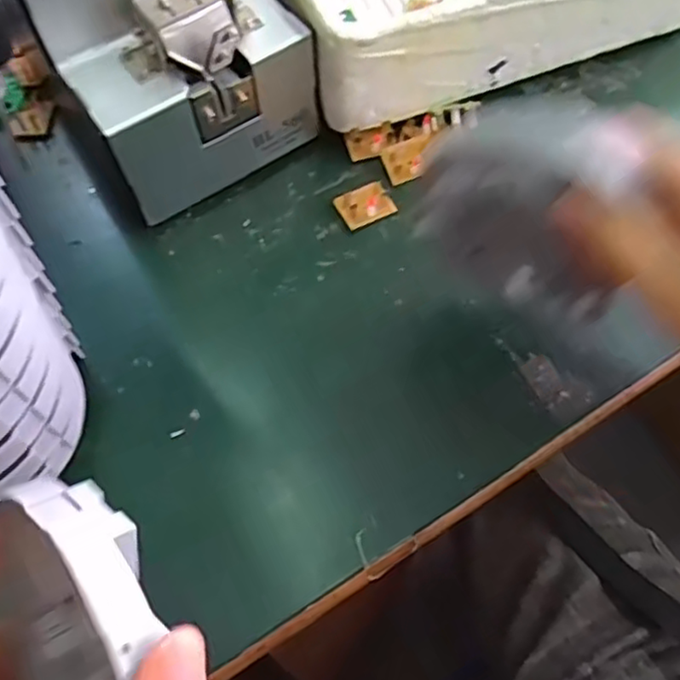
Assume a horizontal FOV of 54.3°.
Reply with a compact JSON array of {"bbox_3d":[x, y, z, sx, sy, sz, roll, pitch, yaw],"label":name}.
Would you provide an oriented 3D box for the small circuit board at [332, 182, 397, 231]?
[{"bbox_3d":[0.015,-0.078,0.384,0.031,0.005,0.021,-22,78,-4],"label":"small circuit board"}]

